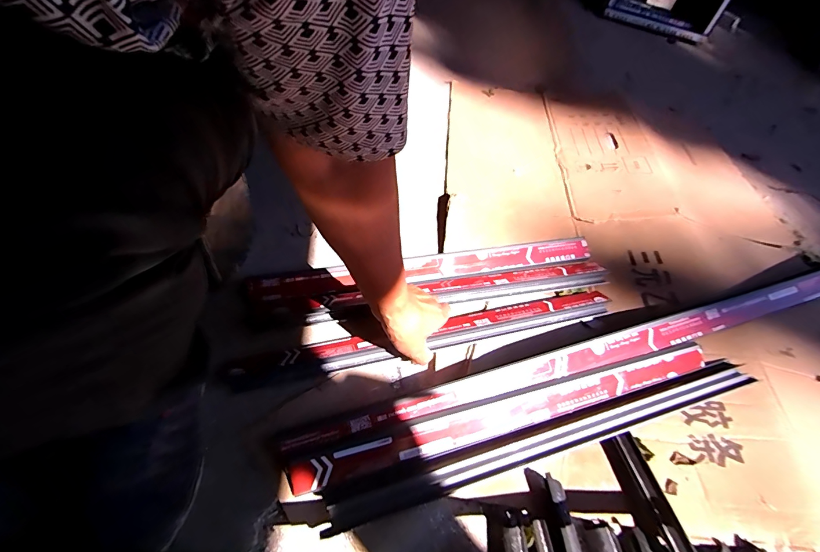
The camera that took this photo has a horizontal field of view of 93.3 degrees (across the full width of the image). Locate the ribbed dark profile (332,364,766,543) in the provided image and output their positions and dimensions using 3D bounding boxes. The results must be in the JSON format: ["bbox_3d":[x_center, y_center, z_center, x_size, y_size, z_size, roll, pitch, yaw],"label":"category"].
[{"bbox_3d":[0.199,0.212,0.519,0.624,0.019,0.046,-7,55,-20],"label":"ribbed dark profile"}]

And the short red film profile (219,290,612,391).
[{"bbox_3d":[0.045,0.090,0.604,0.610,0.033,0.050,-9,53,-16],"label":"short red film profile"}]

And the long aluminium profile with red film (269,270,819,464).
[{"bbox_3d":[0.372,0.100,0.611,1.105,0.043,0.054,-8,55,-19],"label":"long aluminium profile with red film"}]

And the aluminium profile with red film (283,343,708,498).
[{"bbox_3d":[0.155,0.183,0.530,0.618,0.029,0.044,-7,55,-20],"label":"aluminium profile with red film"}]

